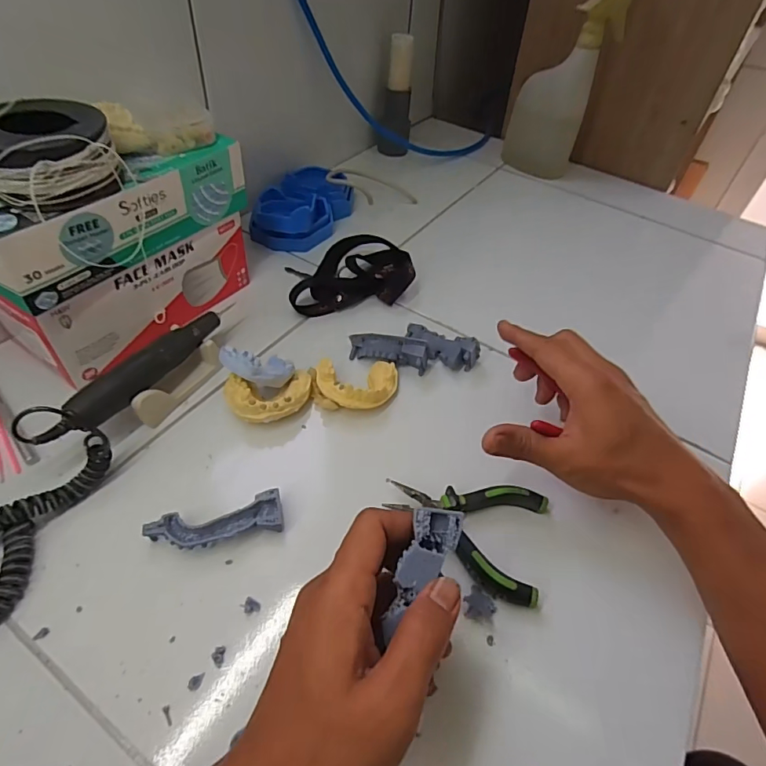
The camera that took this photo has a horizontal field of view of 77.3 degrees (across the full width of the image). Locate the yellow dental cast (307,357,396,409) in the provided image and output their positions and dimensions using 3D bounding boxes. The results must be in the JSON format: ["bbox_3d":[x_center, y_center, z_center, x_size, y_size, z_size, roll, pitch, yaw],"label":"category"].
[{"bbox_3d":[-0.023,0.002,0.423,0.077,0.028,0.052,-4,49,-10],"label":"yellow dental cast"}]

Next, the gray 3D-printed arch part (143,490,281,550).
[{"bbox_3d":[-0.113,0.096,0.328,0.087,0.017,0.027,-6,49,-12],"label":"gray 3D-printed arch part"}]

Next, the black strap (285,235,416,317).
[{"bbox_3d":[-0.038,-0.127,0.535,0.133,0.032,0.110,-6,49,-12],"label":"black strap"}]

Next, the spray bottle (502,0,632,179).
[{"bbox_3d":[0.265,-0.441,0.712,0.106,0.231,0.074,32,52,21],"label":"spray bottle"}]

